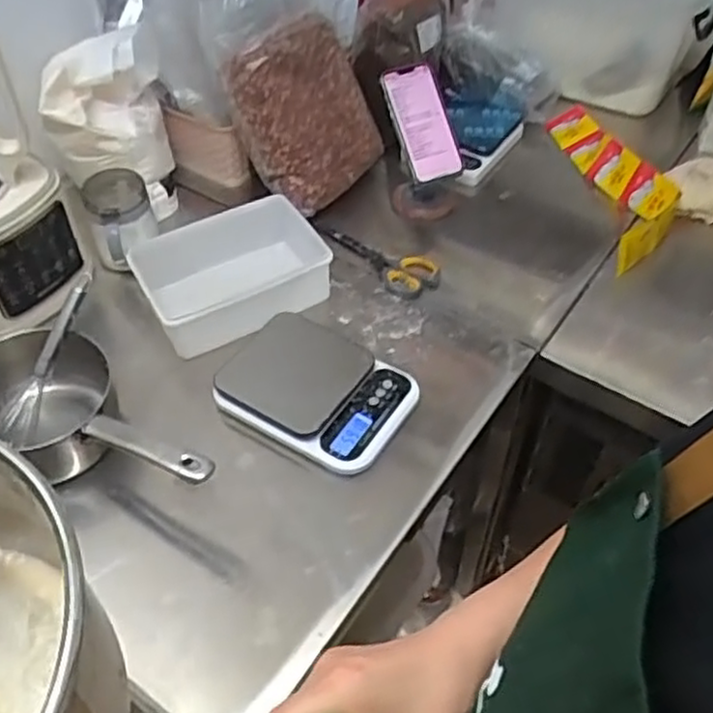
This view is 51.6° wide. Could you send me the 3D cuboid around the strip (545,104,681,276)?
[{"bbox_3d":[0.369,-0.262,1.064,0.098,0.076,0.337,-5,49,-4],"label":"strip"}]

